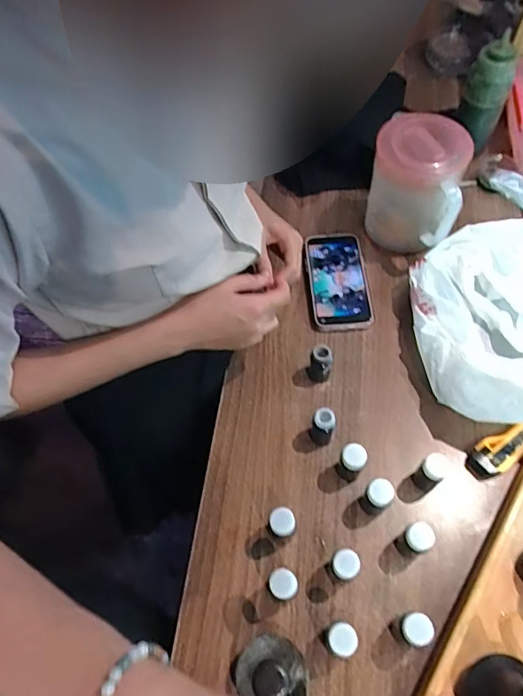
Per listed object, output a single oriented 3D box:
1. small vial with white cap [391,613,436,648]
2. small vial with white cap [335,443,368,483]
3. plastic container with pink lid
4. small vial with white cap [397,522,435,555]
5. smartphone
[{"bbox_3d":[0.142,0.266,0.471,0.025,0.063,0.025,-17,60,-7],"label":"small vial with white cap"},{"bbox_3d":[0.100,0.129,0.558,0.027,0.056,0.027,-1,60,2],"label":"small vial with white cap"},{"bbox_3d":[0.208,-0.217,0.689,0.116,0.159,0.103,13,61,10],"label":"plastic container with pink lid"},{"bbox_3d":[0.159,0.199,0.514,0.027,0.052,0.026,-1,60,2],"label":"small vial with white cap"},{"bbox_3d":[0.110,-0.100,0.720,0.084,0.015,0.170,-5,60,-1],"label":"smartphone"}]

